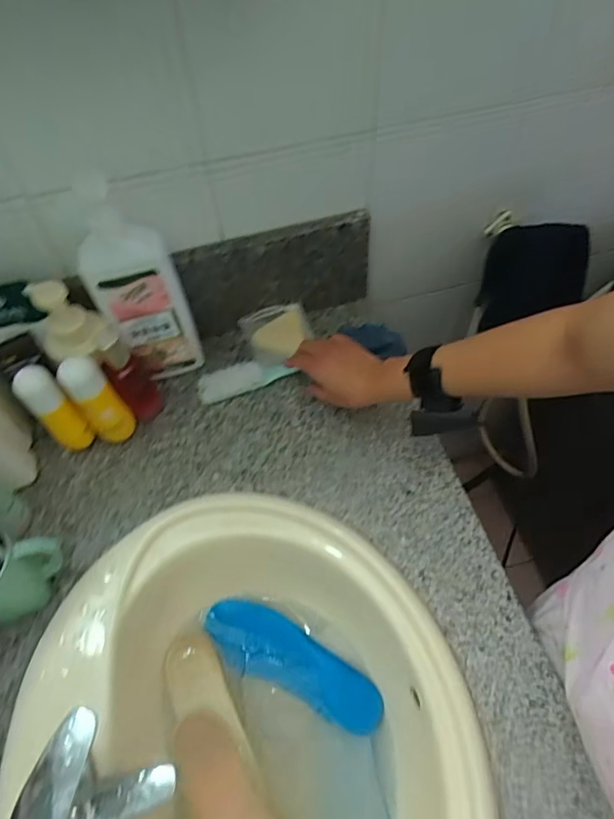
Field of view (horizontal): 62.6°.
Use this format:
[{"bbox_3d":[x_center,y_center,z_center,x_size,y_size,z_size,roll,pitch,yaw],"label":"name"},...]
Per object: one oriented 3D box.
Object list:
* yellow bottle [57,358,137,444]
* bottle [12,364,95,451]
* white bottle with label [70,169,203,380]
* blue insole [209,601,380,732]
[{"bbox_3d":[-0.255,-0.005,0.629,0.048,0.150,0.039,-35,63,-18],"label":"yellow bottle"},{"bbox_3d":[-0.306,0.008,0.628,0.042,0.154,0.041,36,66,22],"label":"bottle"},{"bbox_3d":[-0.204,-0.133,0.634,0.102,0.277,0.052,-21,59,-11],"label":"white bottle with label"},{"bbox_3d":[-0.019,0.306,0.609,0.228,0.013,0.076,26,62,18],"label":"blue insole"}]

